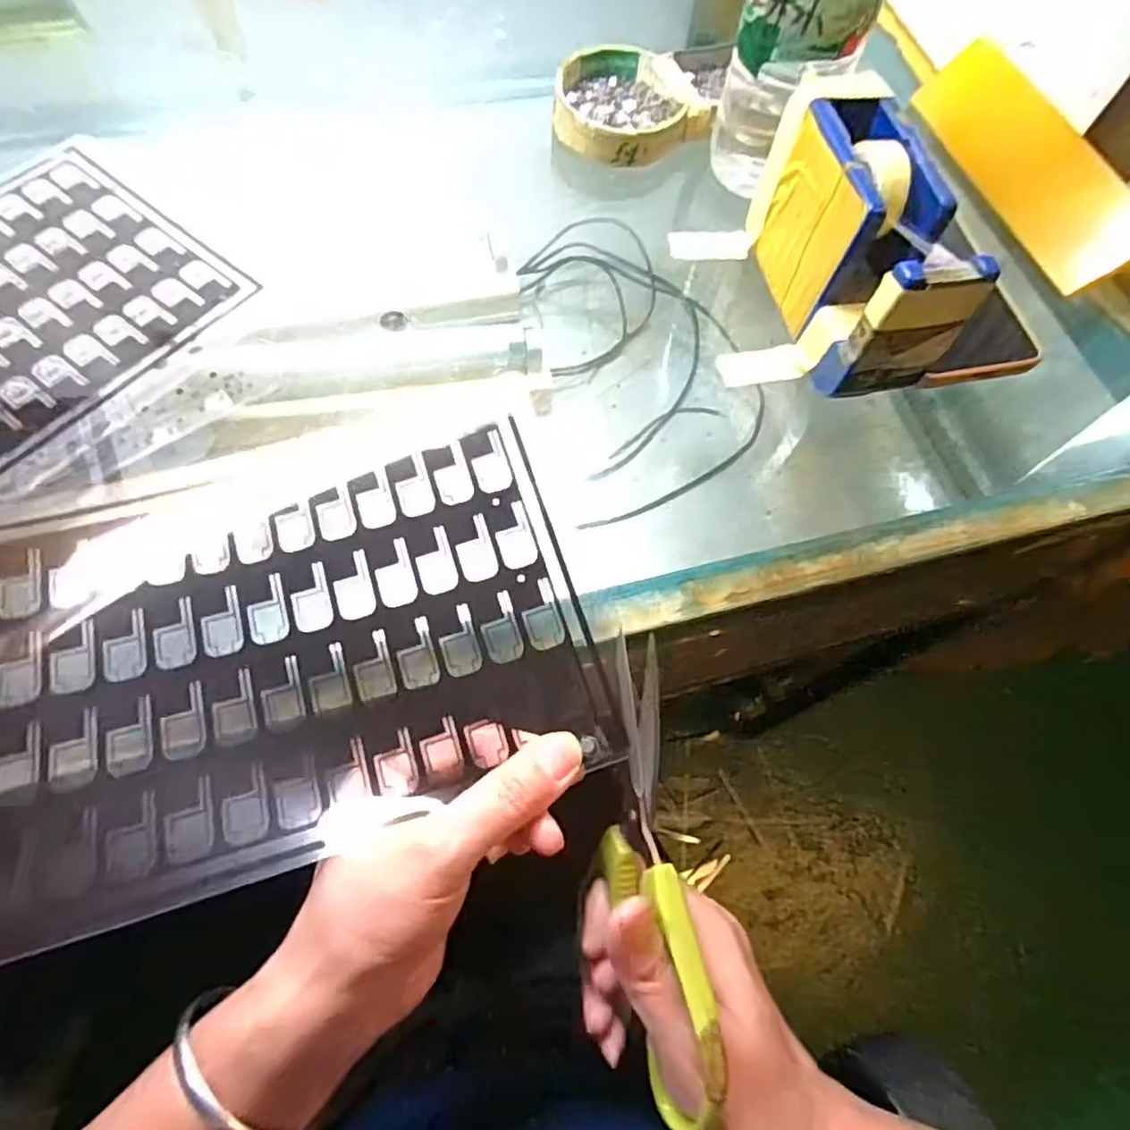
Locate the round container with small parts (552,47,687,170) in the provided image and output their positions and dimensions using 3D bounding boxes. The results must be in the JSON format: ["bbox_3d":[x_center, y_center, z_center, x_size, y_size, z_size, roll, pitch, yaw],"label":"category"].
[{"bbox_3d":[0.035,-0.283,0.406,0.079,0.023,0.082,1,65,-3],"label":"round container with small parts"}]

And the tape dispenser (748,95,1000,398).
[{"bbox_3d":[0.139,-0.154,0.320,0.054,0.075,0.130,-9,67,-9],"label":"tape dispenser"}]

